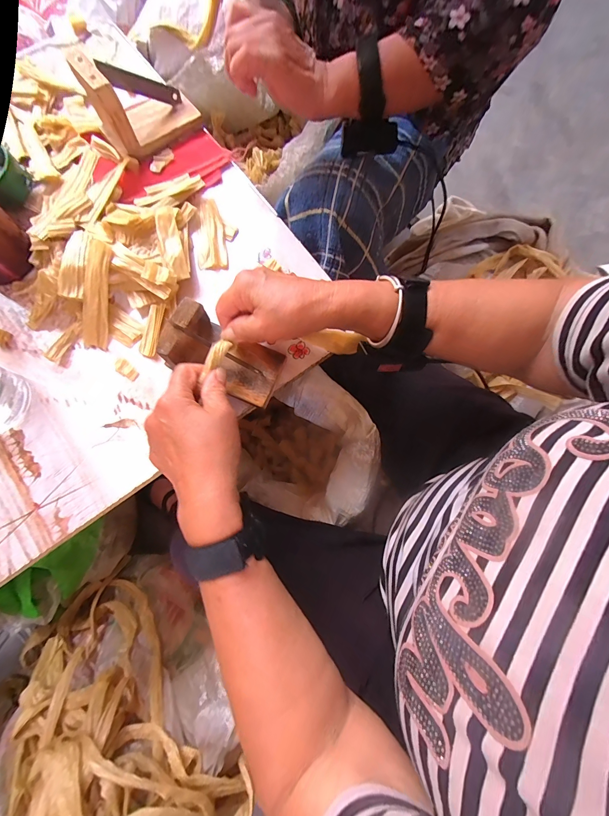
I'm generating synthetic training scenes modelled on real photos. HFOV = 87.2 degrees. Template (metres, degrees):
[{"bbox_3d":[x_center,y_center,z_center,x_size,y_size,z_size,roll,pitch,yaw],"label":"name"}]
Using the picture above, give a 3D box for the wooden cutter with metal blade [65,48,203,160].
[{"bbox_3d":[-0.184,-0.351,0.362,0.109,0.090,0.052,-37,78,-7],"label":"wooden cutter with metal blade"}]

